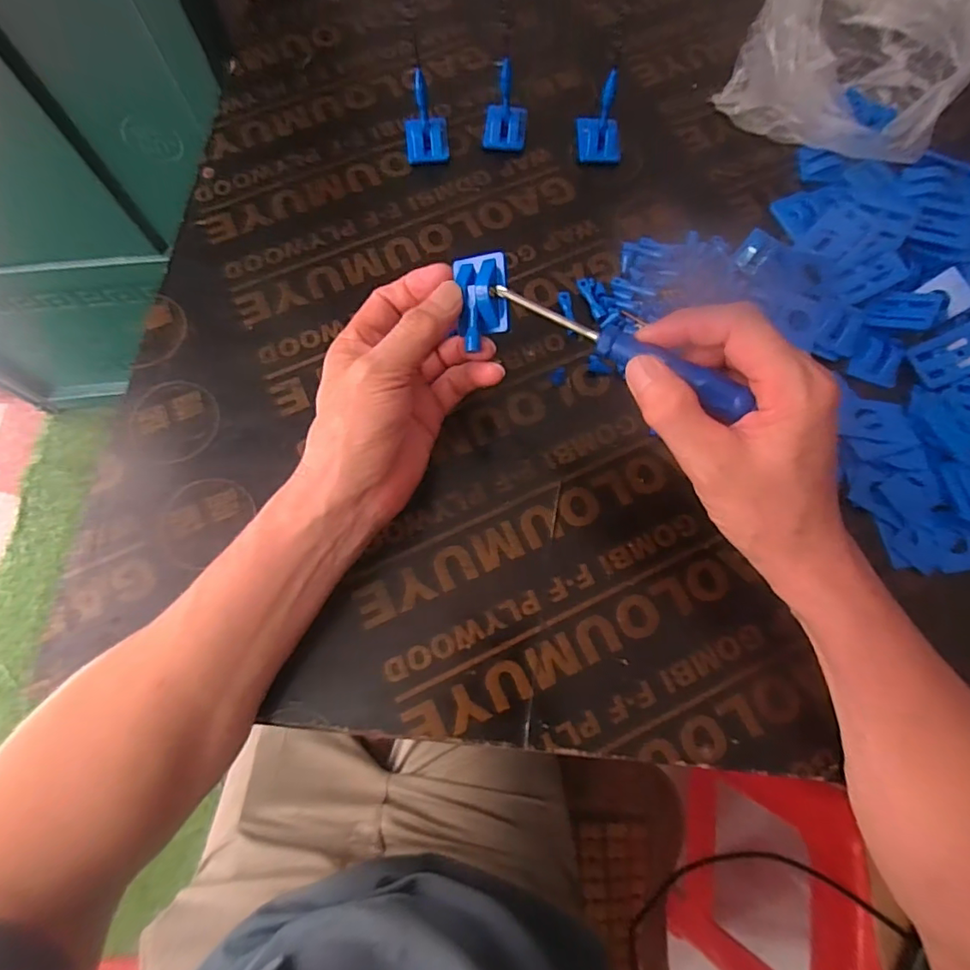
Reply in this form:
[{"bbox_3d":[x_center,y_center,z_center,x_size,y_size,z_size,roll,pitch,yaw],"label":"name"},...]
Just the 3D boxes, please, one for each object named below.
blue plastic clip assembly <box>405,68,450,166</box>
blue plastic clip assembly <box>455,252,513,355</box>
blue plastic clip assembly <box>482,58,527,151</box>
[{"bbox_3d":[-0.049,-0.297,0.436,0.035,0.054,0.035,-6,74,-2],"label":"blue plastic clip assembly"},{"bbox_3d":[-0.001,-0.110,0.312,0.029,0.020,0.054,-5,74,-2],"label":"blue plastic clip assembly"},{"bbox_3d":[0.018,-0.309,0.439,0.035,0.055,0.027,6,74,2],"label":"blue plastic clip assembly"}]

